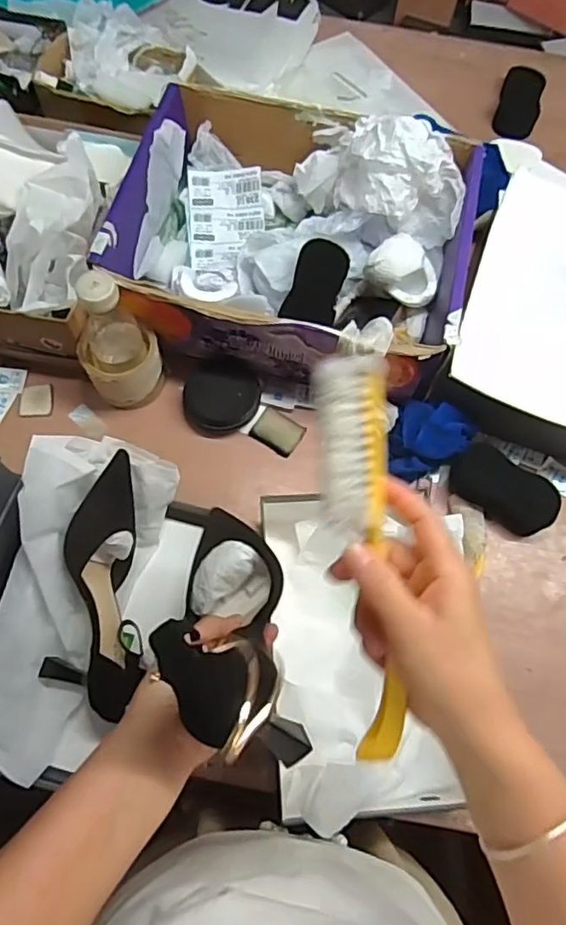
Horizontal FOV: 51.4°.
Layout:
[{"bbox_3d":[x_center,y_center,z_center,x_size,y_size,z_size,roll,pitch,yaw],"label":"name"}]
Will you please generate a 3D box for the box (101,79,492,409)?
[{"bbox_3d":[0.014,-0.277,0.707,0.401,0.164,0.351,12,68,2],"label":"box"}]

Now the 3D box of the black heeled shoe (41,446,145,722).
[{"bbox_3d":[-0.191,0.125,0.615,0.089,0.072,0.263,0,82,-3],"label":"black heeled shoe"}]

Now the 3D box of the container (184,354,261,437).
[{"bbox_3d":[-0.076,-0.080,0.730,0.089,0.025,0.096,15,85,-4],"label":"container"}]

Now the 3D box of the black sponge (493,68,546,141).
[{"bbox_3d":[0.380,-0.580,0.945,0.062,0.020,0.129,14,82,3],"label":"black sponge"}]

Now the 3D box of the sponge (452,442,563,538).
[{"bbox_3d":[0.262,0.031,0.702,0.125,0.019,0.070,34,104,11],"label":"sponge"}]

